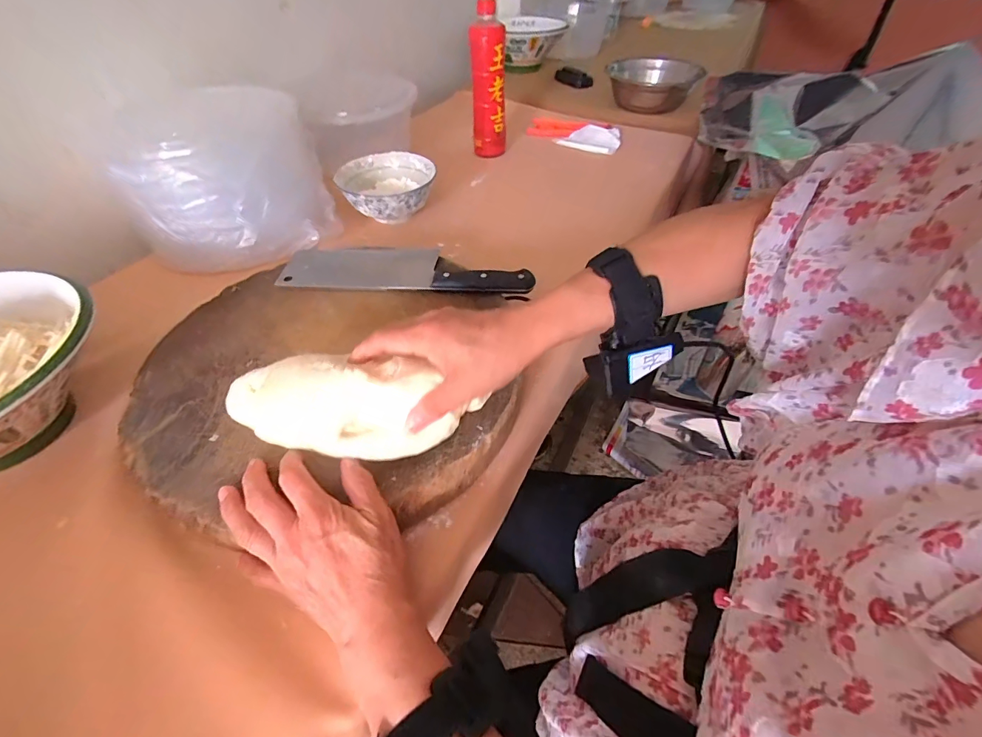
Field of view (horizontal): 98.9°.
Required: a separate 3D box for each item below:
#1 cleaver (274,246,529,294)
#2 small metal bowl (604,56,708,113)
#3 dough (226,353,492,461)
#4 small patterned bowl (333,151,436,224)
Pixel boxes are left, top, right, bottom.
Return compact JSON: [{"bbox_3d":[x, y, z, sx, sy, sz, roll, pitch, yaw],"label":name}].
[{"bbox_3d":[-0.098,-0.119,0.490,0.288,0.014,0.081,4,47,5],"label":"cleaver"},{"bbox_3d":[0.351,-0.618,0.918,0.194,0.065,0.176,7,48,8],"label":"small metal bowl"},{"bbox_3d":[-0.110,0.026,0.314,0.175,0.054,0.054,5,47,1],"label":"dough"},{"bbox_3d":[-0.154,-0.276,0.644,0.136,0.053,0.137,-1,47,1],"label":"small patterned bowl"}]

